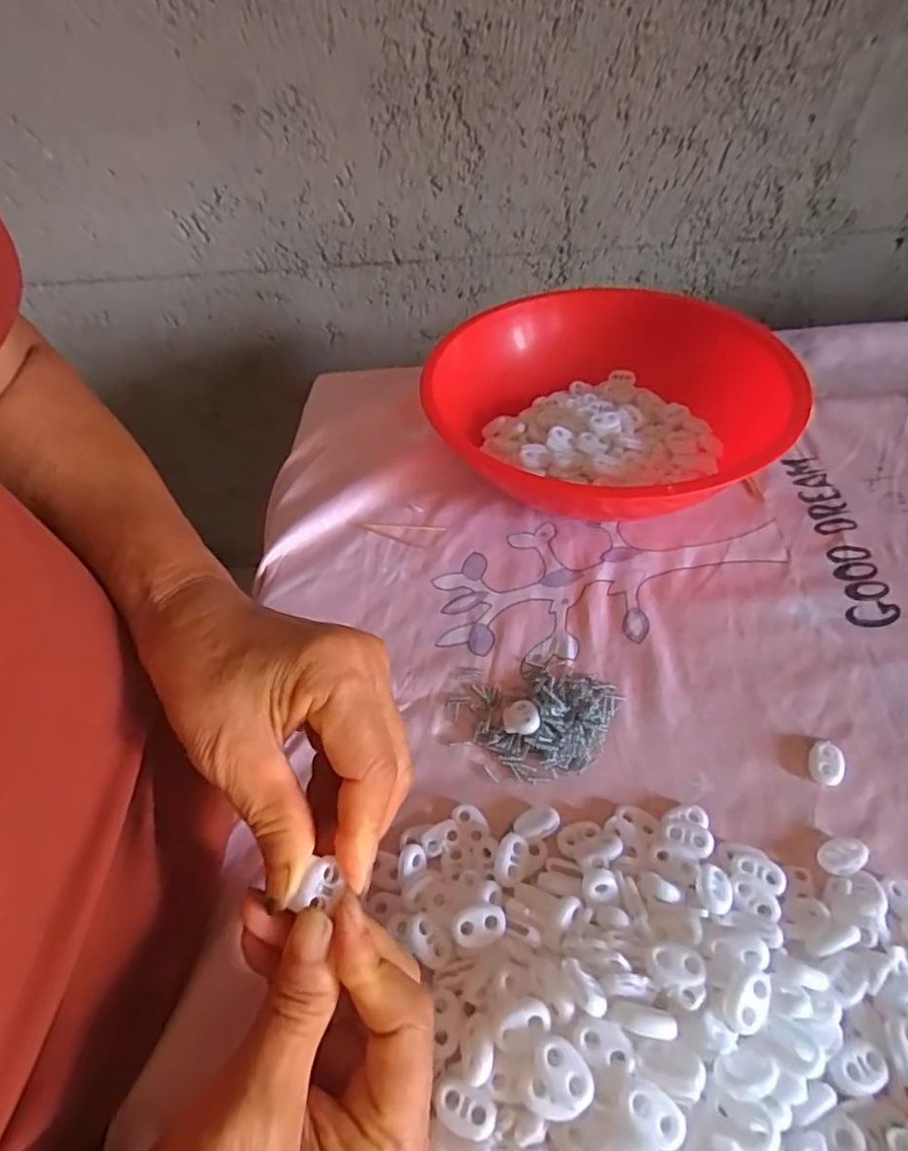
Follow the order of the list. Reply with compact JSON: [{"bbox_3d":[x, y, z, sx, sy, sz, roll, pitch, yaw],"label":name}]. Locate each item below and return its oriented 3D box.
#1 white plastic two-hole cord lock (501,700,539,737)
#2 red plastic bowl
[{"bbox_3d":[0.036,0.076,0.333,0.019,0.009,0.022,-2,49,4],"label":"white plastic two-hole cord lock"},{"bbox_3d":[0.108,-0.115,0.452,0.233,0.081,0.225,-3,49,3],"label":"red plastic bowl"}]

